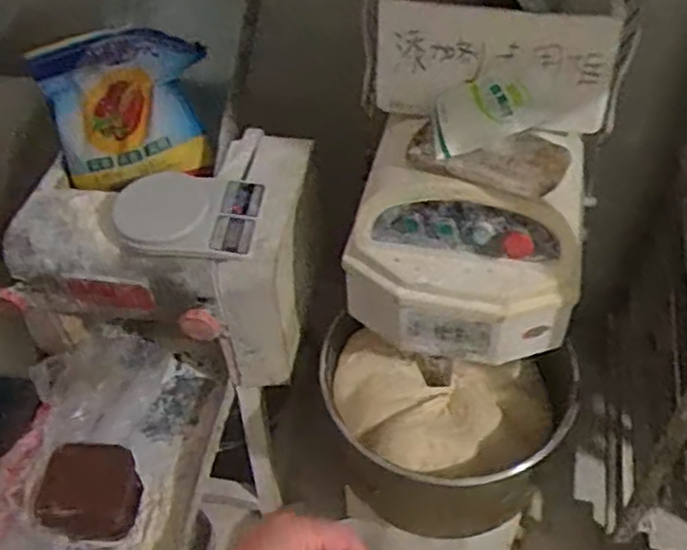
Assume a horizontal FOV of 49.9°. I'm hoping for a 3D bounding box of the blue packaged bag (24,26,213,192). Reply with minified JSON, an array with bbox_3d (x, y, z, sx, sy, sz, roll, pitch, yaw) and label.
[{"bbox_3d":[-0.361,-0.270,1.209,0.275,0.062,0.268,-12,84,7],"label":"blue packaged bag"}]

